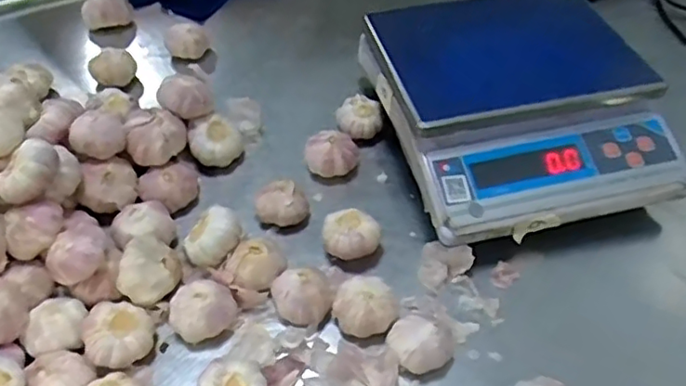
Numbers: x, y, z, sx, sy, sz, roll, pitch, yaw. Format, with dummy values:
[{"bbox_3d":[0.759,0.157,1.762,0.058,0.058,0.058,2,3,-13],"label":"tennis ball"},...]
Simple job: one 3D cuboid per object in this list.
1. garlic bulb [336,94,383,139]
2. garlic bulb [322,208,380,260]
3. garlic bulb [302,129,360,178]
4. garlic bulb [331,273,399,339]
[{"bbox_3d":[0.019,-0.092,0.750,0.049,0.039,0.045,-14,51,-13],"label":"garlic bulb"},{"bbox_3d":[0.008,0.046,0.625,0.055,0.048,0.045,-1,50,-2],"label":"garlic bulb"},{"bbox_3d":[-0.013,-0.044,0.708,0.061,0.045,0.054,5,50,3],"label":"garlic bulb"},{"bbox_3d":[0.020,0.106,0.571,0.051,0.037,0.052,1,50,-1],"label":"garlic bulb"}]

